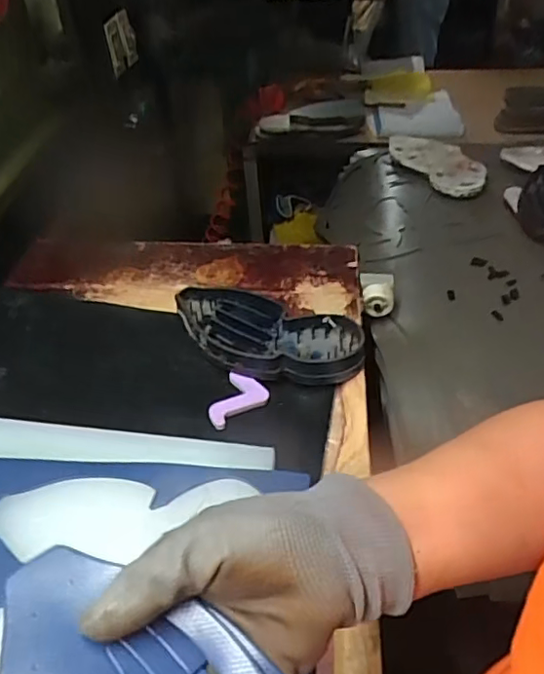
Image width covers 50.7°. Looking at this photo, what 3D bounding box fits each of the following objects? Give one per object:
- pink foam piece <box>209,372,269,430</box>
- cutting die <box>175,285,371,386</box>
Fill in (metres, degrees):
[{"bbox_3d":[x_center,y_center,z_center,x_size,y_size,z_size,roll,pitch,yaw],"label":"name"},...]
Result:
[{"bbox_3d":[-0.042,0.066,0.602,0.063,0.016,0.052,-27,48,-25],"label":"pink foam piece"},{"bbox_3d":[-0.011,0.002,0.655,0.230,0.037,0.113,17,46,19],"label":"cutting die"}]

